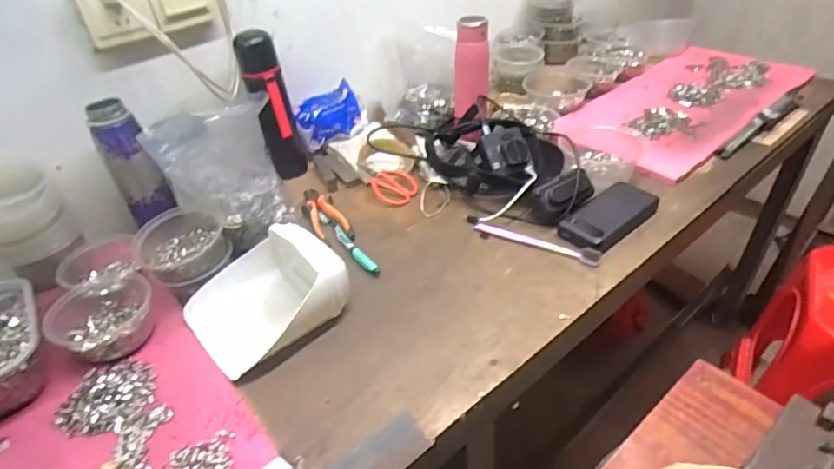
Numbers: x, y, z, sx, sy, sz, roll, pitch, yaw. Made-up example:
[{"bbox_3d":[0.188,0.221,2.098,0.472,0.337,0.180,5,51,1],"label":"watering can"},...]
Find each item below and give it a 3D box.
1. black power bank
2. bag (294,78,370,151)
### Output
[{"bbox_3d":[0.279,-0.029,0.728,0.154,0.020,0.079,-29,48,-26],"label":"black power bank"},{"bbox_3d":[-0.165,-0.214,0.936,0.069,0.088,0.127,24,47,33],"label":"bag"}]

